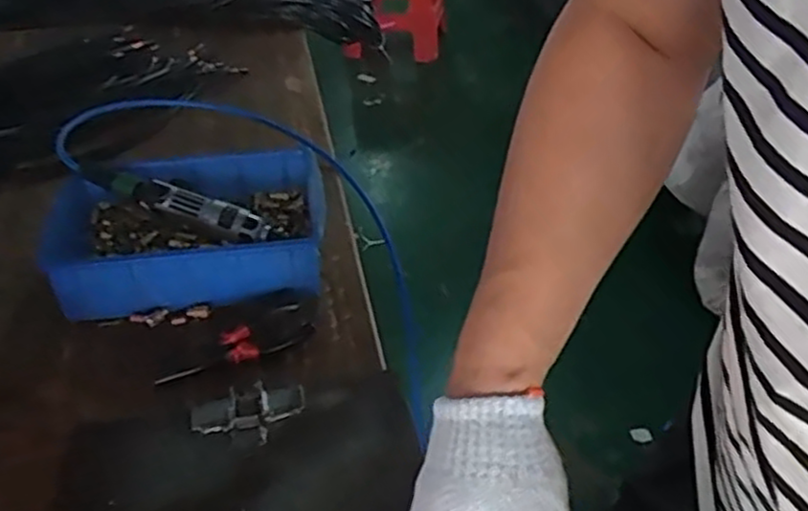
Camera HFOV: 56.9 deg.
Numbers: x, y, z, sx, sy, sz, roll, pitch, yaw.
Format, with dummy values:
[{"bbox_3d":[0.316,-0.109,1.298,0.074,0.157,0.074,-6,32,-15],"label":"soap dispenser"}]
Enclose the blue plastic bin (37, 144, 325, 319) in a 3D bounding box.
[{"bbox_3d":[-0.245,-0.028,0.846,0.309,0.077,0.194,-11,40,-11],"label":"blue plastic bin"}]

